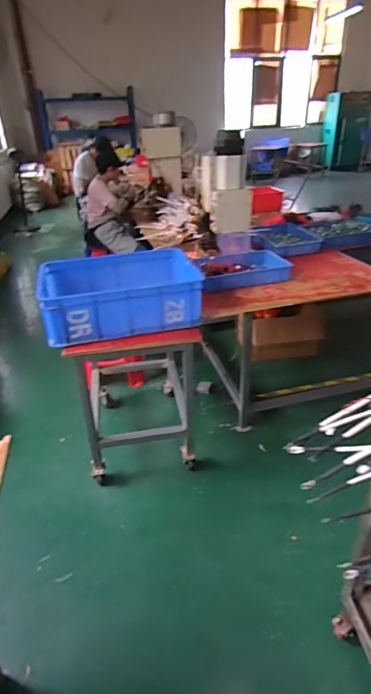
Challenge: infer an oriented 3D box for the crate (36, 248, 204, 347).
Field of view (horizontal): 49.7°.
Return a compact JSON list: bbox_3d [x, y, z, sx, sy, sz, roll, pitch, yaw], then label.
[{"bbox_3d":[-0.246,-0.216,1.577,0.596,0.180,0.355,-11,33,-8],"label":"crate"}]

